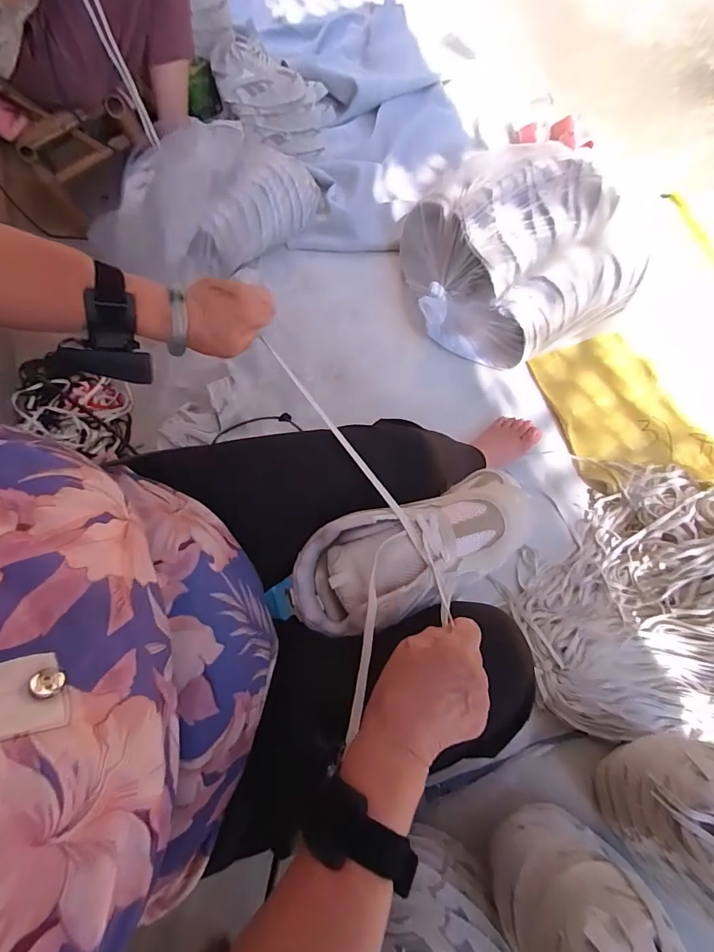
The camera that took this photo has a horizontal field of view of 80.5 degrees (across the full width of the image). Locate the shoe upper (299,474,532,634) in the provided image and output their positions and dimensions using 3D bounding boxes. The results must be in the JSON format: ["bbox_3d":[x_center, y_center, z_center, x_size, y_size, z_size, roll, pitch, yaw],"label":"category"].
[{"bbox_3d":[0.054,0.075,0.416,0.242,0.070,0.100,-23,72,-5],"label":"shoe upper"}]

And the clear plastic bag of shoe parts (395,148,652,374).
[{"bbox_3d":[0.293,-0.465,0.872,0.380,0.203,0.425,-28,73,-10],"label":"clear plastic bag of shoe parts"}]

